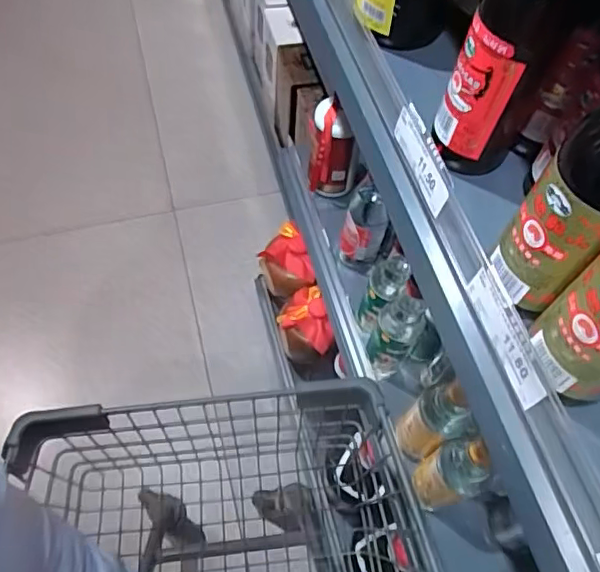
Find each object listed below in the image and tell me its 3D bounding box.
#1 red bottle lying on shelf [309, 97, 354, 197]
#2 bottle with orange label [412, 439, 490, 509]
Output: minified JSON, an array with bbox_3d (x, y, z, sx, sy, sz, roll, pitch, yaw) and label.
[{"bbox_3d":[0.045,-0.210,0.870,0.065,0.151,0.074,1,61,-3],"label":"red bottle lying on shelf"},{"bbox_3d":[0.167,0.203,0.627,0.057,0.165,0.055,2,61,-3],"label":"bottle with orange label"}]

